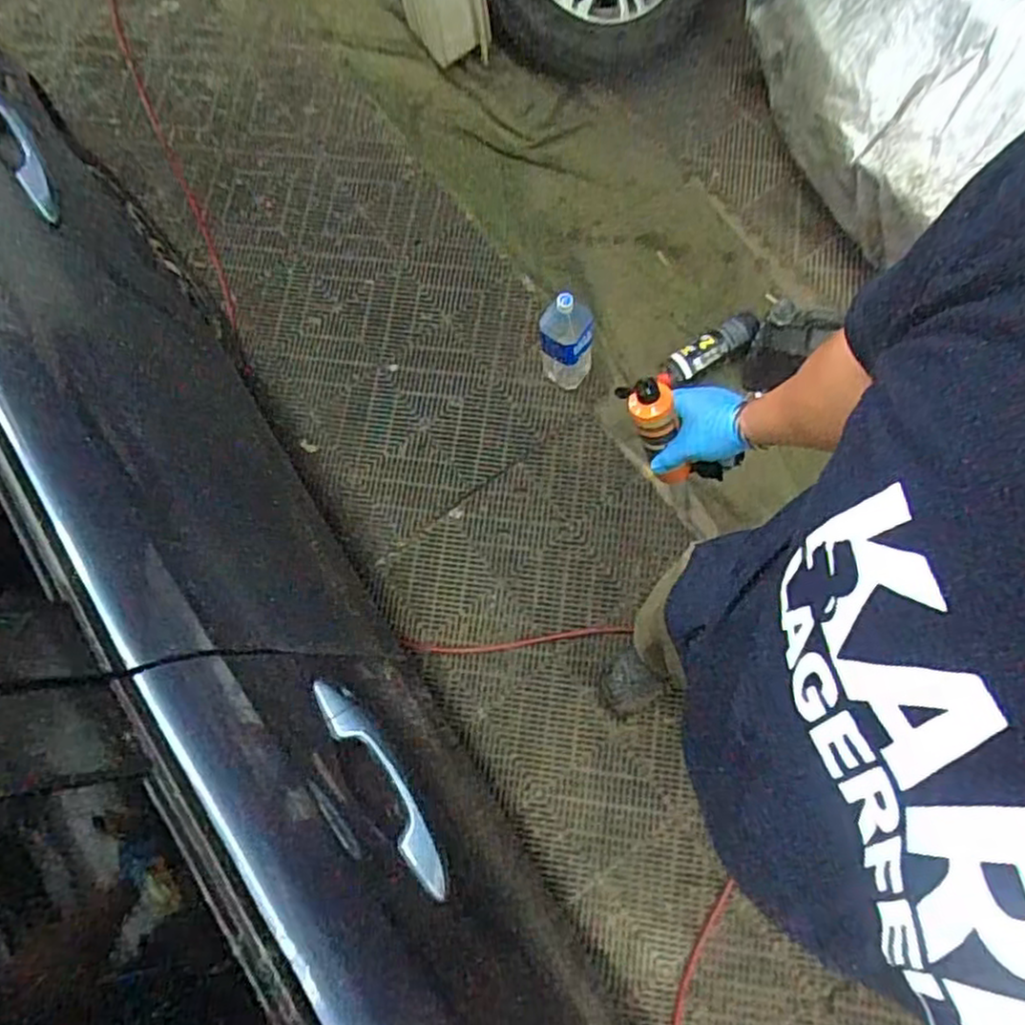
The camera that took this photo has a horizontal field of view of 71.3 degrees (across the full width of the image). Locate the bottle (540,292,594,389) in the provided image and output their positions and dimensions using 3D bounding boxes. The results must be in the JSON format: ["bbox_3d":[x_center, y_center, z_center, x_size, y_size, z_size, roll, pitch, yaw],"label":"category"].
[{"bbox_3d":[0.117,-0.364,1.546,0.112,0.332,0.095,7,76,6],"label":"bottle"}]

